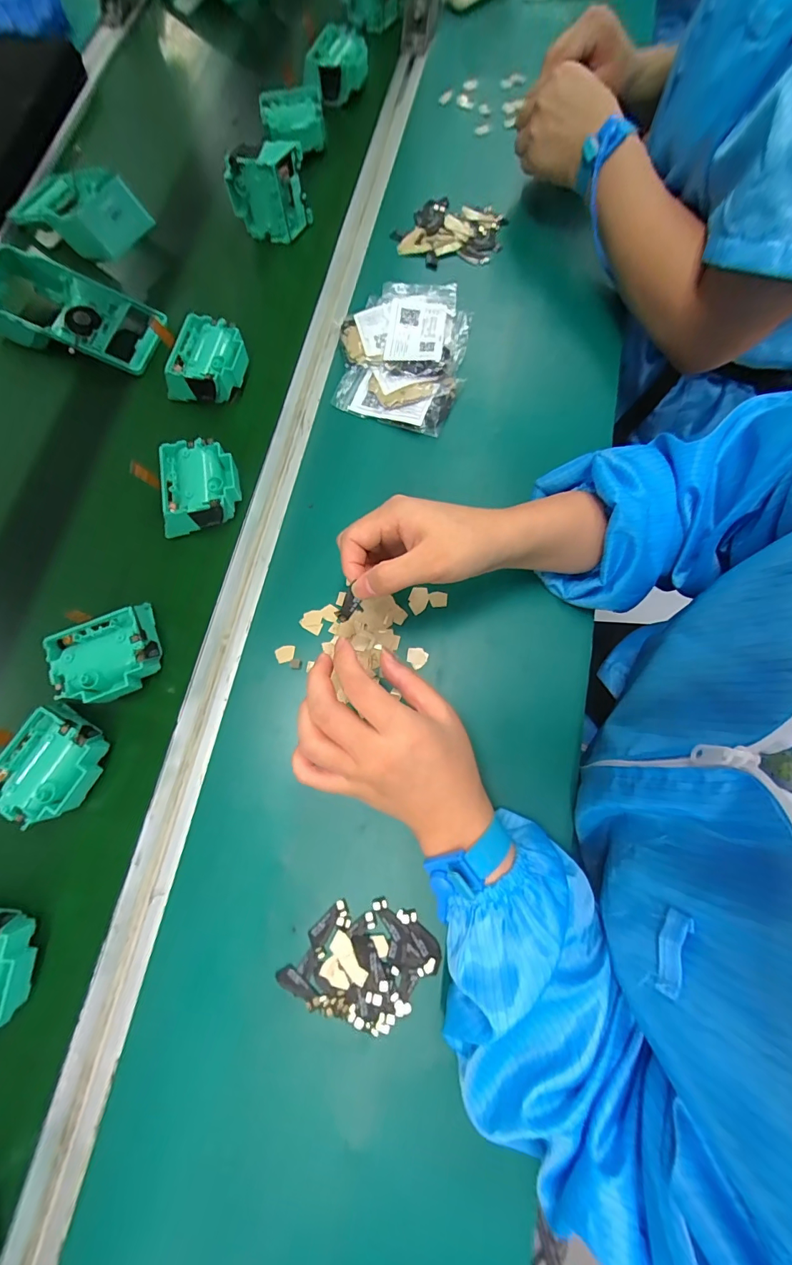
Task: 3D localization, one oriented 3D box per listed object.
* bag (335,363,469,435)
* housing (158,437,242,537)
[{"bbox_3d":[0.001,-0.249,0.445,0.114,0.014,0.070,19,83,7],"label":"bag"},{"bbox_3d":[-0.185,-0.135,0.405,0.077,0.038,0.076,-9,73,-2],"label":"housing"}]

